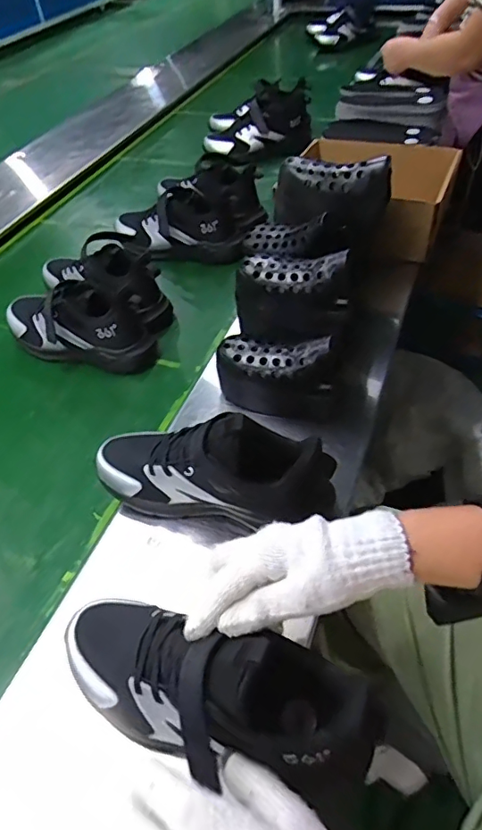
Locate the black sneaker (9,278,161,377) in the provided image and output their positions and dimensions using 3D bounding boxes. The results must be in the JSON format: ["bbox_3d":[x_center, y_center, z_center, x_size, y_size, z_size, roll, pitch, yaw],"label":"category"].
[{"bbox_3d":[-0.250,-0.139,0.773,0.249,0.109,0.085,10,49,16],"label":"black sneaker"}]

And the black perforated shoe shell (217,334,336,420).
[{"bbox_3d":[0.044,-0.052,0.608,0.142,0.098,0.060,18,51,22],"label":"black perforated shoe shell"}]

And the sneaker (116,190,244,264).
[{"bbox_3d":[-0.112,-0.336,0.936,0.250,0.120,0.095,11,49,17],"label":"sneaker"}]

